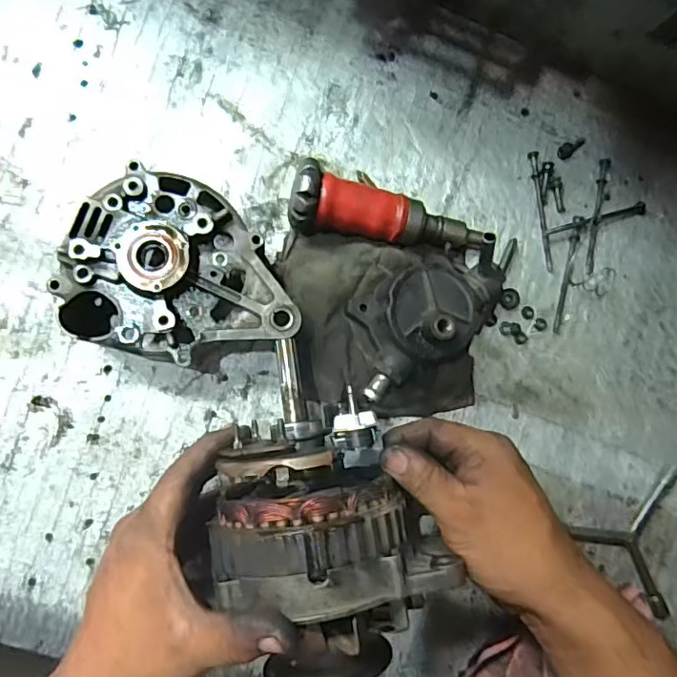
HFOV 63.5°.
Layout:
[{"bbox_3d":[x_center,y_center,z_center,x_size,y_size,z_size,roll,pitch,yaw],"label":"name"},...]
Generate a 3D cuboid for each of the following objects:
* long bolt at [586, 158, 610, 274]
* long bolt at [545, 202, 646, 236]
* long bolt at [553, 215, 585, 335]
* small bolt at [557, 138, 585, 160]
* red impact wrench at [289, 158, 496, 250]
[{"bbox_3d":[0.221,-0.106,0.467,0.011,0.006,0.100,13,84,-7],"label":"long bolt"},{"bbox_3d":[0.219,-0.102,0.464,0.095,0.007,0.010,-13,87,-9],"label":"long bolt"},{"bbox_3d":[0.194,-0.055,0.460,0.008,0.007,0.101,13,83,-7],"label":"long bolt"},{"bbox_3d":[0.202,-0.165,0.471,0.028,0.007,0.013,-29,90,-9],"label":"small bolt"},{"bbox_3d":[0.042,-0.090,0.422,0.157,0.050,0.041,10,84,-7],"label":"red impact wrench"}]

